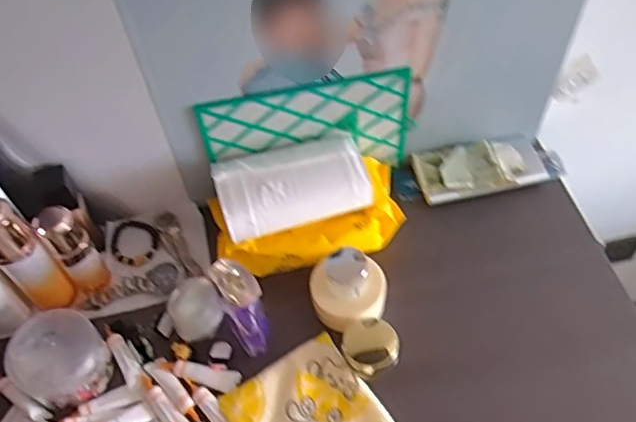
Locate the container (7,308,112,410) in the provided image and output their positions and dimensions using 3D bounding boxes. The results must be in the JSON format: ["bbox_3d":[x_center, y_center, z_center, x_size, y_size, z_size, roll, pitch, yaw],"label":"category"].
[{"bbox_3d":[-0.249,0.143,0.573,0.078,0.060,0.081,-2,54,3],"label":"container"}]

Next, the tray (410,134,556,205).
[{"bbox_3d":[0.196,-0.053,0.705,0.155,0.032,0.075,-12,54,-4],"label":"tray"}]

